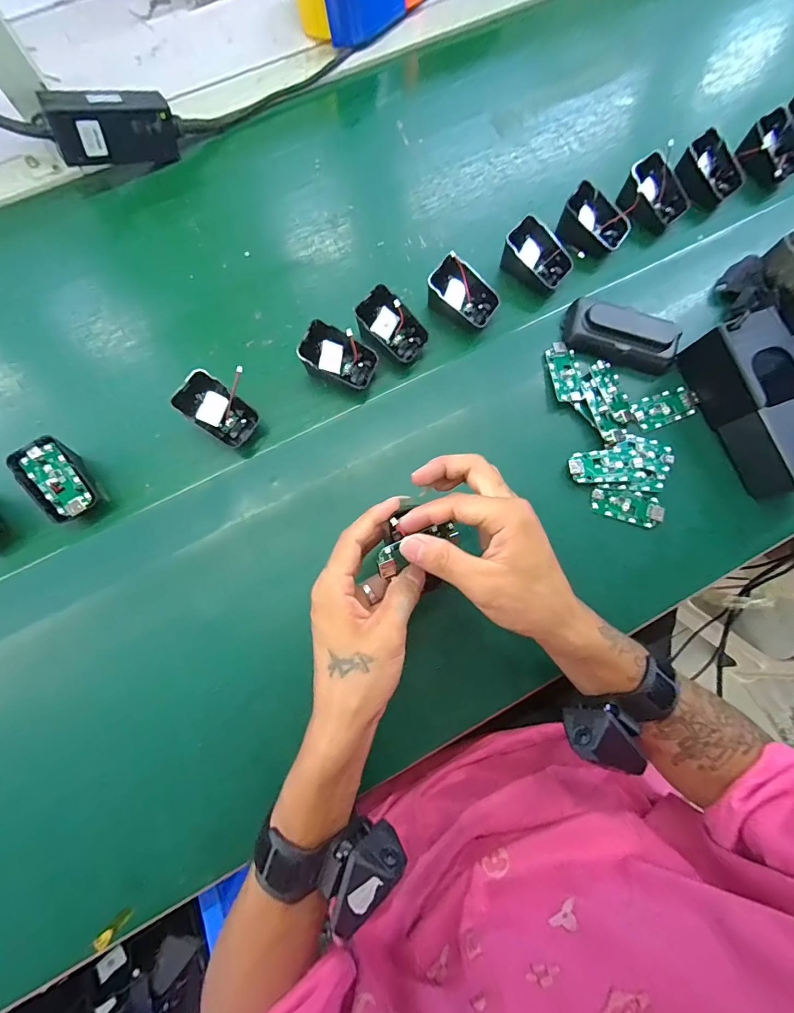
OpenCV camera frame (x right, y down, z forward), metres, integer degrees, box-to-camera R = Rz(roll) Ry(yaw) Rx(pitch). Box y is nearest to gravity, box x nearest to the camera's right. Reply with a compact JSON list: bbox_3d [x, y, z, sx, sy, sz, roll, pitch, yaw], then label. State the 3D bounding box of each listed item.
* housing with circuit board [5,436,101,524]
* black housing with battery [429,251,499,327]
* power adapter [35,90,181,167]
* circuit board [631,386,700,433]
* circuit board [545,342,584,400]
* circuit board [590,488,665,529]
[{"bbox_3d":[-0.296,-0.021,0.368,0.042,0.041,0.068,-38,79,-9],"label":"housing with circuit board"},{"bbox_3d":[0.066,-0.207,0.412,0.065,0.040,0.043,27,78,6],"label":"black housing with battery"},{"bbox_3d":[-0.292,-0.392,0.433,0.114,0.052,0.027,-26,77,-24],"label":"power adapter"},{"bbox_3d":[0.259,-0.095,0.402,0.064,0.004,0.031,-21,77,-5],"label":"circuit board"},{"bbox_3d":[0.162,-0.131,0.401,0.028,0.006,0.065,-6,76,-2],"label":"circuit board"},{"bbox_3d":[0.211,-0.001,0.382,0.065,0.004,0.030,15,77,3],"label":"circuit board"}]

